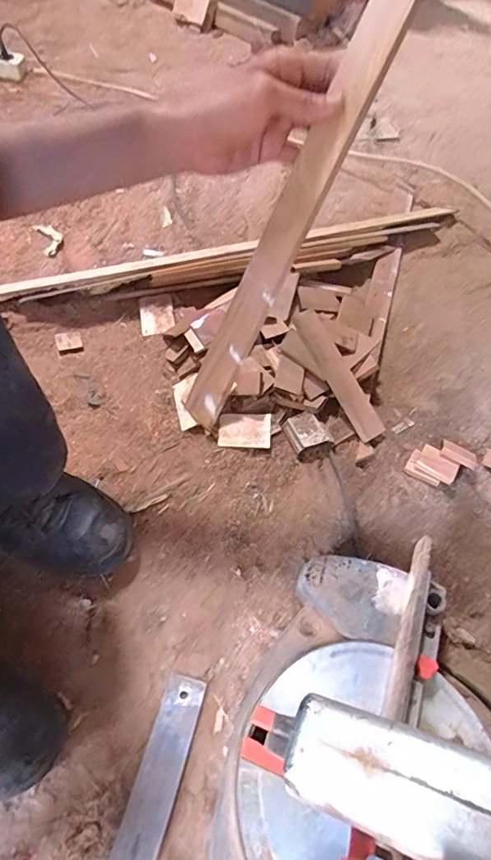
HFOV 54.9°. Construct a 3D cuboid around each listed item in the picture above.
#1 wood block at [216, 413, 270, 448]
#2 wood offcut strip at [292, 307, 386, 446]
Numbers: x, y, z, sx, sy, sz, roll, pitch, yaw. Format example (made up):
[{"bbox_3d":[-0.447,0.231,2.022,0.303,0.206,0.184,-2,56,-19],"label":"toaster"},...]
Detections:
[{"bbox_3d":[-0.002,-0.001,0.629,0.068,0.012,0.049,7,57,1],"label":"wood block"},{"bbox_3d":[0.124,-0.077,0.636,0.041,0.013,0.196,-28,84,-20],"label":"wood offcut strip"}]

